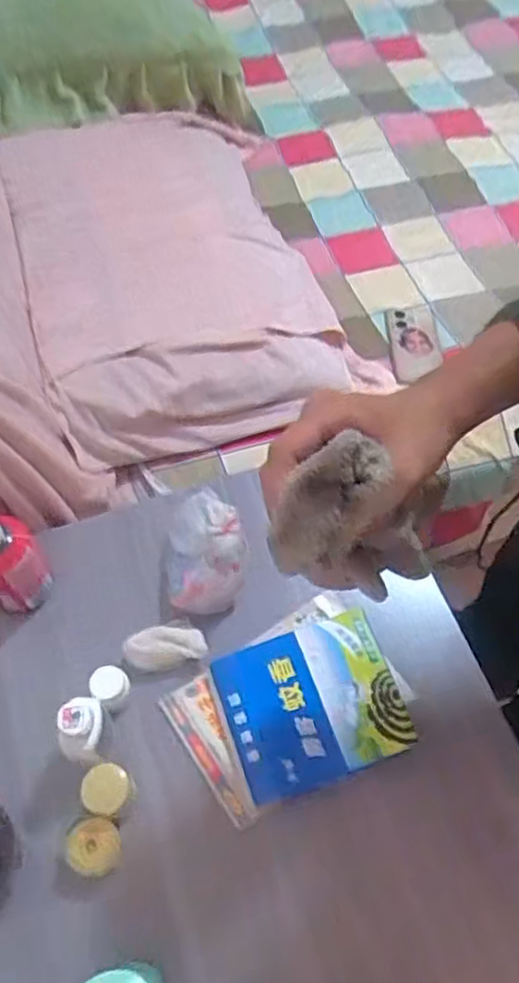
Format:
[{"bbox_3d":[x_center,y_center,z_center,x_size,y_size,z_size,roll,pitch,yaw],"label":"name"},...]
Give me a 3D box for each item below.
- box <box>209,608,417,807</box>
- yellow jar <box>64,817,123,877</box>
[{"bbox_3d":[0.047,0.194,0.650,0.154,0.030,0.130,-17,61,-10],"label":"box"},{"bbox_3d":[-0.136,0.298,0.594,0.043,0.038,0.041,0,60,0],"label":"yellow jar"}]

